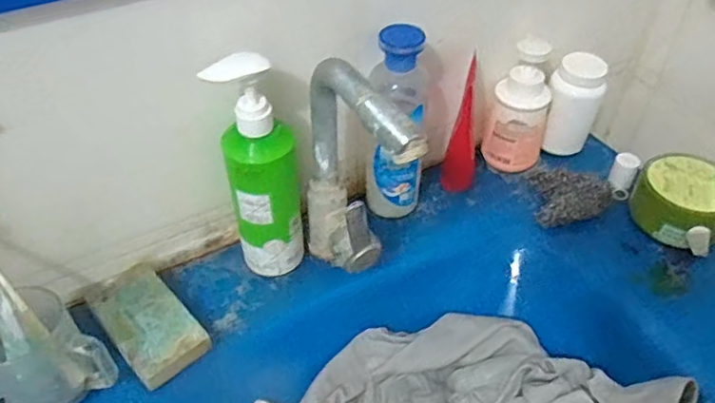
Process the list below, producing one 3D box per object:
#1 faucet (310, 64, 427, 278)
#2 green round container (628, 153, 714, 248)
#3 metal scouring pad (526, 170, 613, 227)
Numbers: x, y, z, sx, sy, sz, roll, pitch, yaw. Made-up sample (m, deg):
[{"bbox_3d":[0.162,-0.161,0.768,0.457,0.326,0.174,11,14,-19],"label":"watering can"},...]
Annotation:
[{"bbox_3d":[0.000,-0.001,0.503,0.049,0.241,0.157,-17,47,-16],"label":"faucet"},{"bbox_3d":[0.369,0.002,0.652,0.100,0.071,0.100,0,44,0],"label":"green round container"},{"bbox_3d":[0.257,-0.008,0.677,0.092,0.022,0.081,0,44,0],"label":"metal scouring pad"}]

